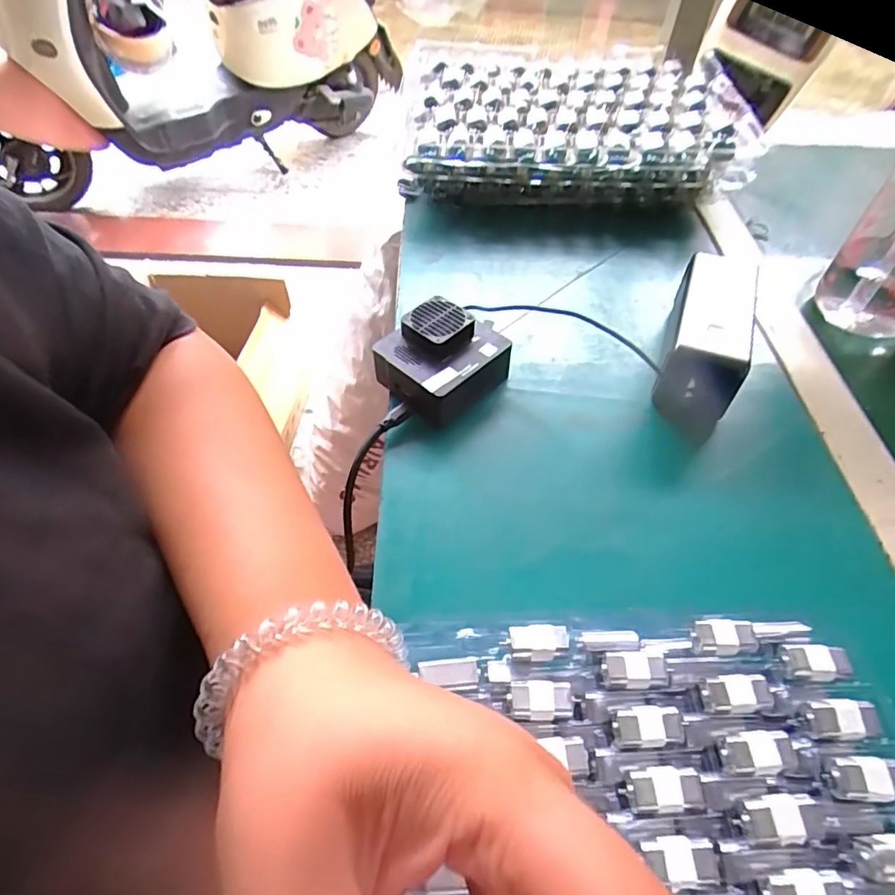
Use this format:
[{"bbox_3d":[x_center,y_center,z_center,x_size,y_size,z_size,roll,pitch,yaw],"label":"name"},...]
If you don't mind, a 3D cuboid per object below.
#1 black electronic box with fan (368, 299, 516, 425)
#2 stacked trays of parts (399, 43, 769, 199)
[{"bbox_3d":[-0.003,-0.065,0.386,0.074,0.045,0.074,36,58,23],"label":"black electronic box with fan"},{"bbox_3d":[0.137,-0.368,0.615,0.341,0.068,0.302,4,52,0],"label":"stacked trays of parts"}]

